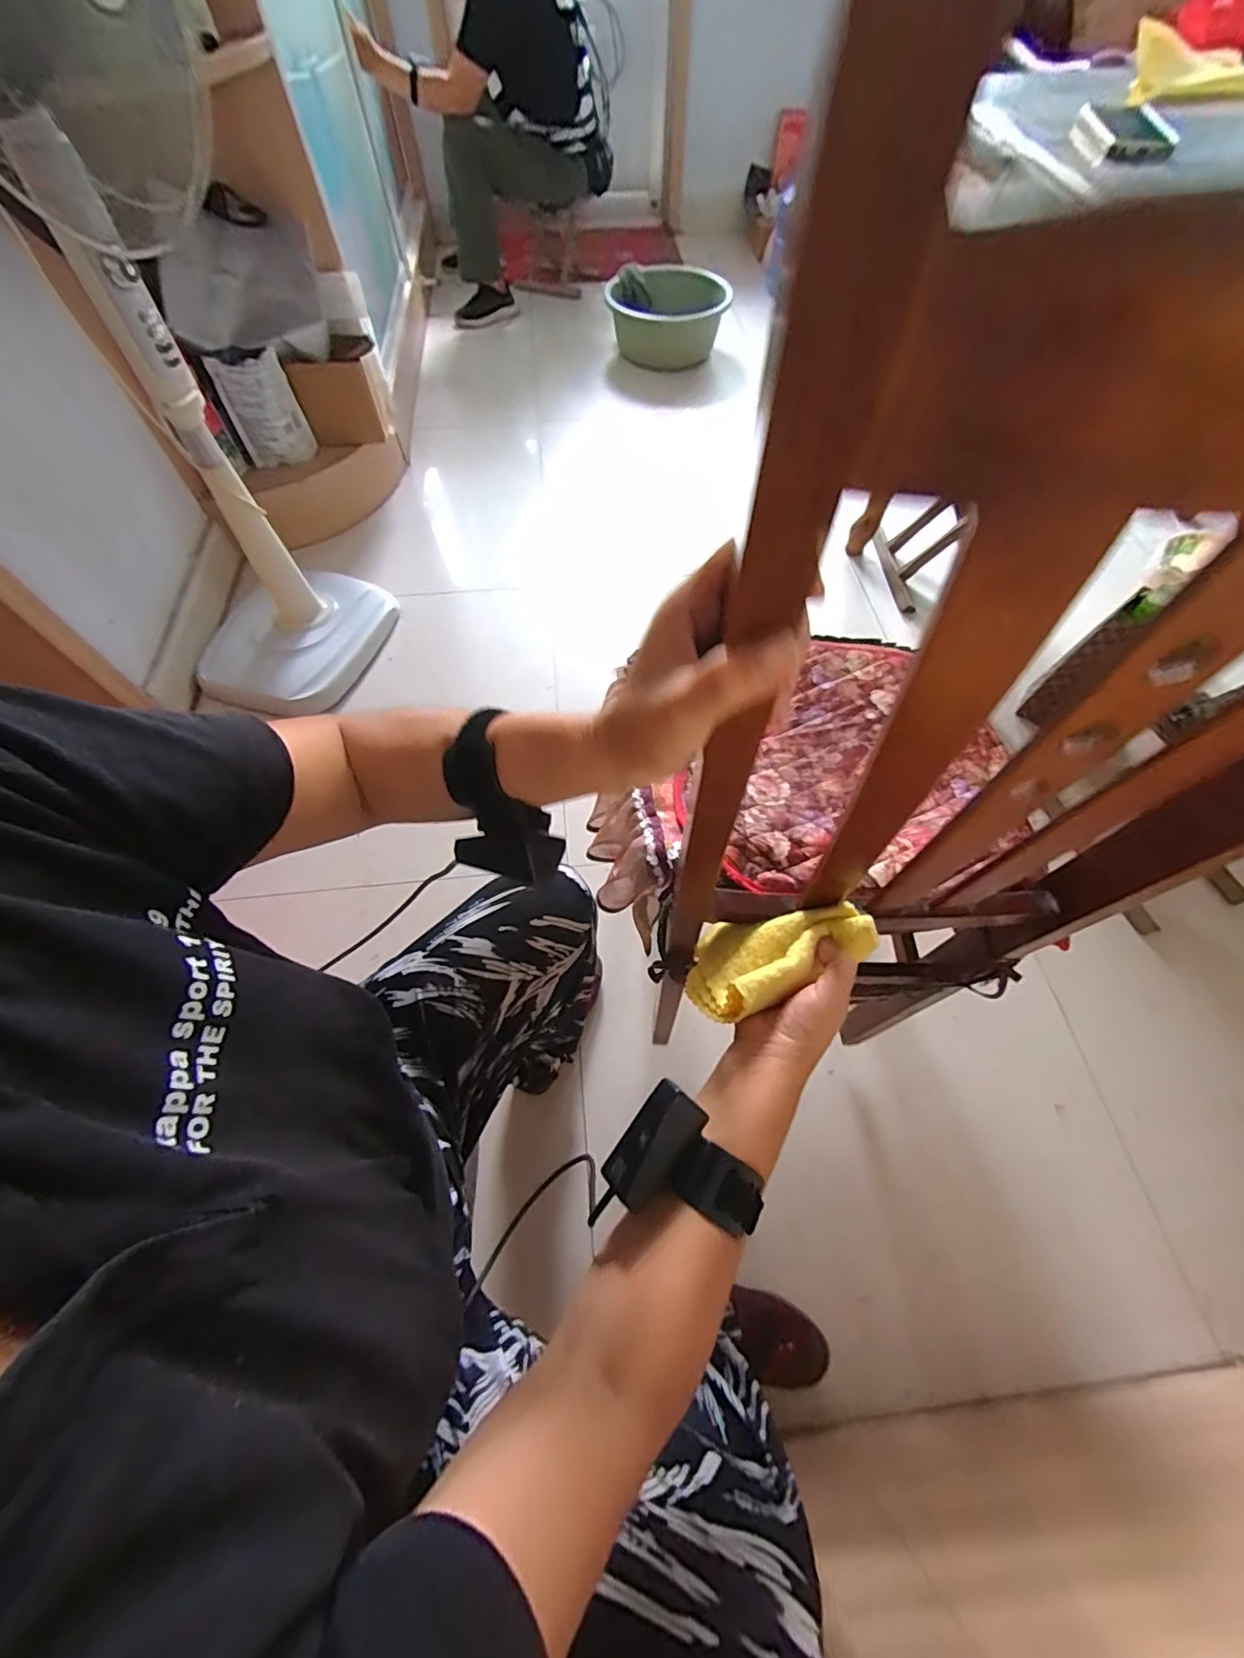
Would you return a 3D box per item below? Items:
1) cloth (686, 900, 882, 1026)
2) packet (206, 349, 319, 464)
[{"bbox_3d":[0.115,0.093,0.437,0.127,0.078,0.082,-18,63,-13],"label":"cloth"},{"bbox_3d":[-0.798,-0.929,1.238,0.154,0.229,0.029,-5,74,-8],"label":"packet"}]

